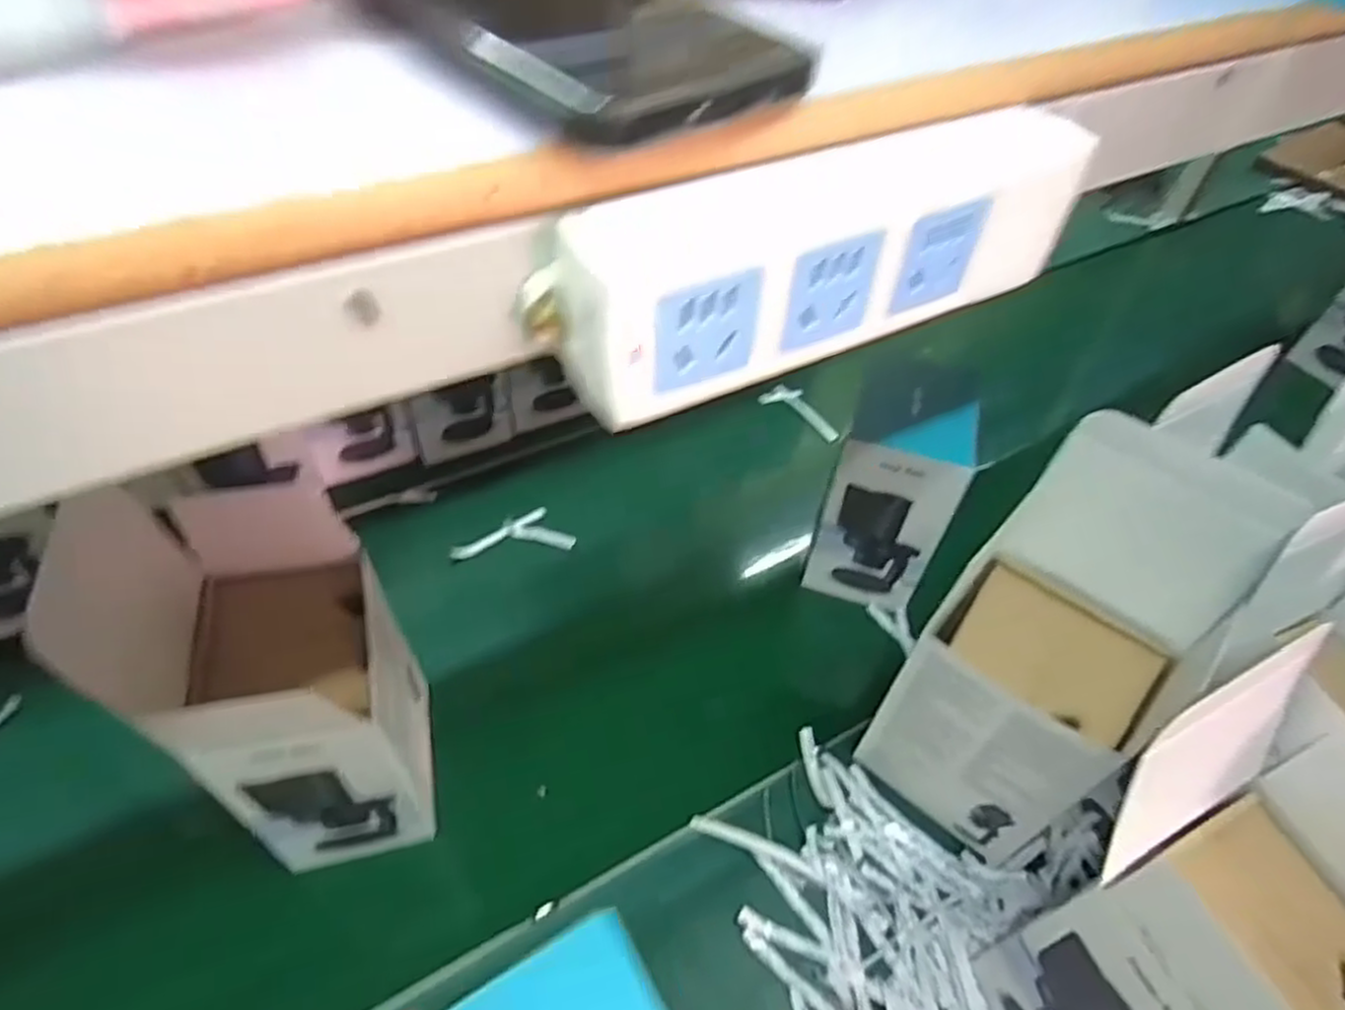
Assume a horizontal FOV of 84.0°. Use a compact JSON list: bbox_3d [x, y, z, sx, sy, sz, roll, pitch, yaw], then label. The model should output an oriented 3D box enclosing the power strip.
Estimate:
[{"bbox_3d":[0.047,-0.075,0.219,0.176,0.055,0.031,-20,54,-22],"label":"power strip"}]

